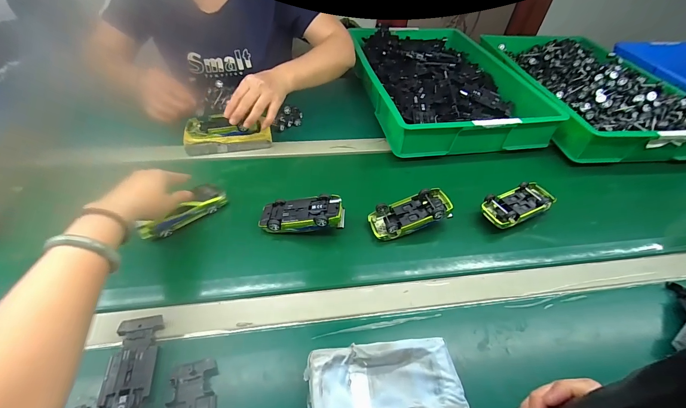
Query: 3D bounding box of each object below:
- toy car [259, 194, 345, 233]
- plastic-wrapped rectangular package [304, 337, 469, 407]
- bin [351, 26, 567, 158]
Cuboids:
[{"bbox_3d":[-0.065,0.019,0.490,0.131,0.029,0.057,-5,46,7],"label":"toy car"},{"bbox_3d":[0.044,0.199,0.333,0.159,0.033,0.080,-3,47,-8],"label":"plastic-wrapped rectangular package"},{"bbox_3d":[0.242,-0.329,0.806,0.384,0.072,0.551,-3,47,-8],"label":"bin"}]

